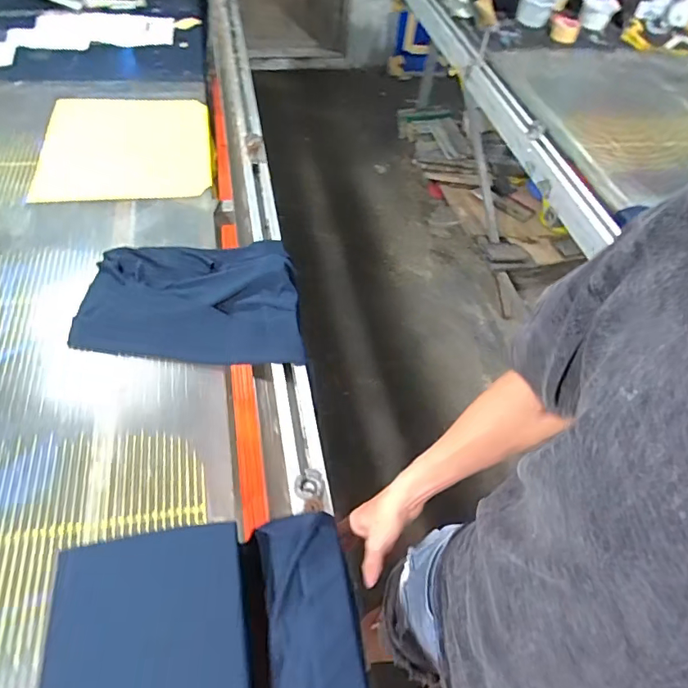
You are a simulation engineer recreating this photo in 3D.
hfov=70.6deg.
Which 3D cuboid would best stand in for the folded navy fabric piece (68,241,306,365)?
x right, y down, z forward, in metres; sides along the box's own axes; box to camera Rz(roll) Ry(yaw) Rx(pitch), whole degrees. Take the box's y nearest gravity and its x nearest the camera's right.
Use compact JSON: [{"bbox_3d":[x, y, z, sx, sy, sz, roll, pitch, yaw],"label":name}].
[{"bbox_3d":[-0.250,-0.081,0.816,0.353,0.036,0.252,2,54,-5],"label":"folded navy fabric piece"}]

